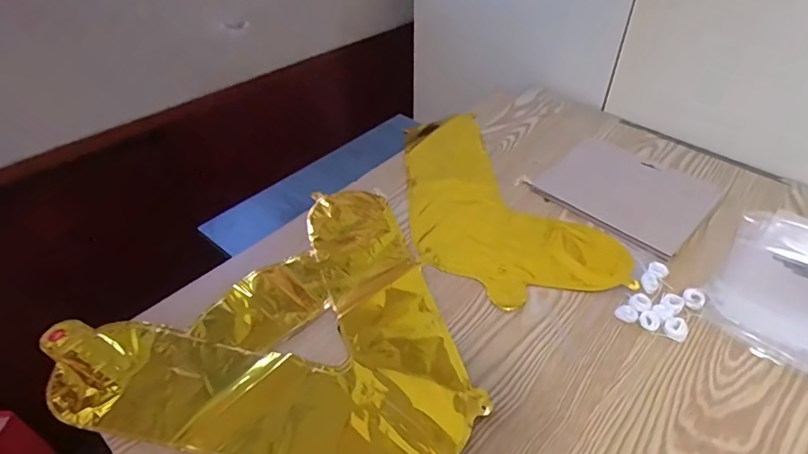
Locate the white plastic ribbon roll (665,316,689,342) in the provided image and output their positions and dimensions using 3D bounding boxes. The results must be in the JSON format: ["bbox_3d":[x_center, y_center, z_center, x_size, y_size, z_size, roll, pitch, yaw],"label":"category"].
[{"bbox_3d":[0.270,0.099,0.479,0.022,0.012,0.020,0,41,0],"label":"white plastic ribbon roll"}]

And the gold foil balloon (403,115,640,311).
[{"bbox_3d":[0.101,-0.043,0.655,0.214,0.009,0.388,-13,43,-14],"label":"gold foil balloon"}]

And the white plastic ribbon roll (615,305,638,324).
[{"bbox_3d":[0.227,0.089,0.495,0.020,0.006,0.018,28,49,28],"label":"white plastic ribbon roll"}]

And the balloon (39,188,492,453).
[{"bbox_3d":[-0.141,0.103,0.475,0.357,0.015,0.345,-13,43,-14],"label":"balloon"}]

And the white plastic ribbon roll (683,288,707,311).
[{"bbox_3d":[0.304,0.074,0.506,0.023,0.009,0.021,0,41,0],"label":"white plastic ribbon roll"}]

